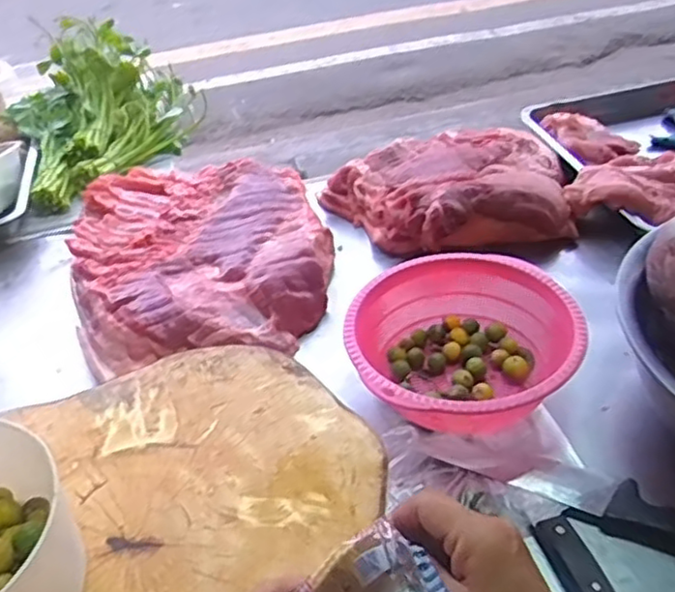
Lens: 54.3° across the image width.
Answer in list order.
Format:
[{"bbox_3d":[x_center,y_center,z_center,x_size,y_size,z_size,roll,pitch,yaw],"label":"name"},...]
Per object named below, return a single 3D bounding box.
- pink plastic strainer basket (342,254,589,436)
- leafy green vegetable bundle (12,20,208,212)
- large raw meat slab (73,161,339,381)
[{"bbox_3d":[0.131,0.057,0.702,0.222,0.097,0.232,-2,42,1],"label":"pink plastic strainer basket"},{"bbox_3d":[-0.404,-0.343,1.135,0.299,0.166,0.340,-21,45,-19],"label":"leafy green vegetable bundle"},{"bbox_3d":[-0.177,-0.059,0.872,0.320,0.059,0.354,-10,42,-8],"label":"large raw meat slab"}]

